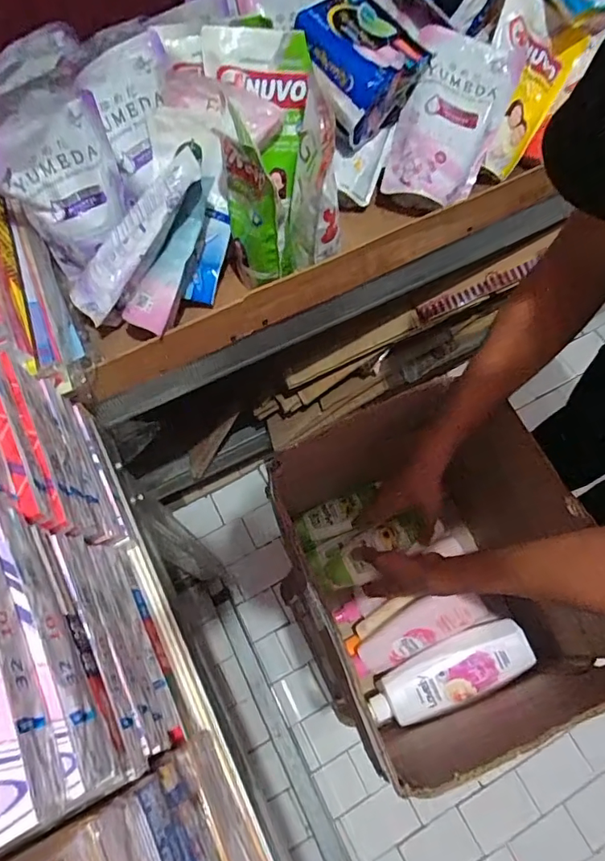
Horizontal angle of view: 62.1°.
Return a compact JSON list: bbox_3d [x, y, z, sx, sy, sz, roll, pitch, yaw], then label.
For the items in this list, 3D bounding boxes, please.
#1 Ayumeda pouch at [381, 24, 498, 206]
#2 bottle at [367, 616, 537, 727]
[{"bbox_3d":[0.182,-0.397,0.641,0.112,0.029,0.209,14,89,-5],"label":"Ayumeda pouch"},{"bbox_3d":[0.193,0.332,0.683,0.239,0.048,0.078,-21,67,-9],"label":"bottle"}]

